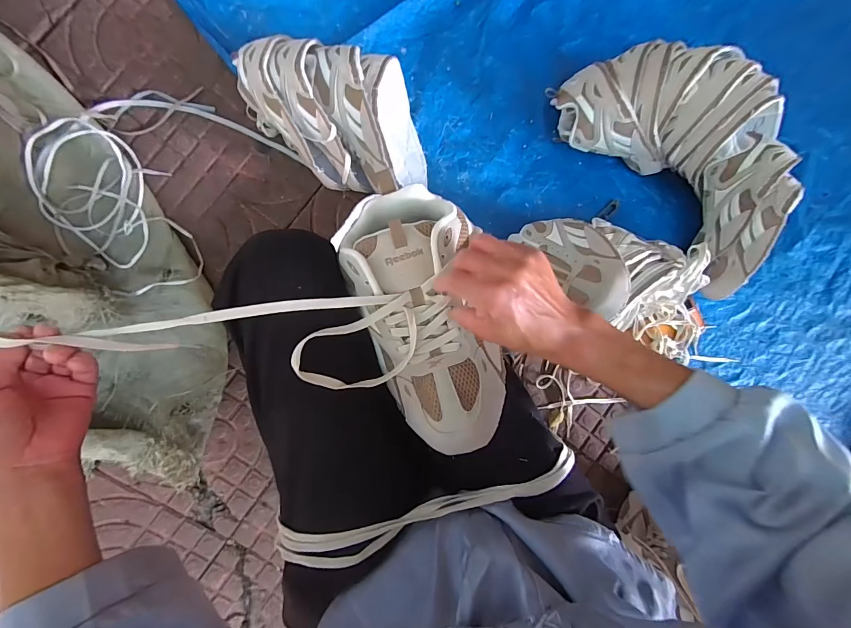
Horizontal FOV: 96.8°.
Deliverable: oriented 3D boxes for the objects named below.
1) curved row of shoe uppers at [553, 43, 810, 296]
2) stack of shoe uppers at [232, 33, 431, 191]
[{"bbox_3d":[0.463,-0.280,0.667,0.214,0.187,0.475,-41,91,-5],"label":"curved row of shoe uppers"},{"bbox_3d":[-0.143,-0.320,0.625,0.299,0.148,0.217,-1,87,-4],"label":"stack of shoe uppers"}]

